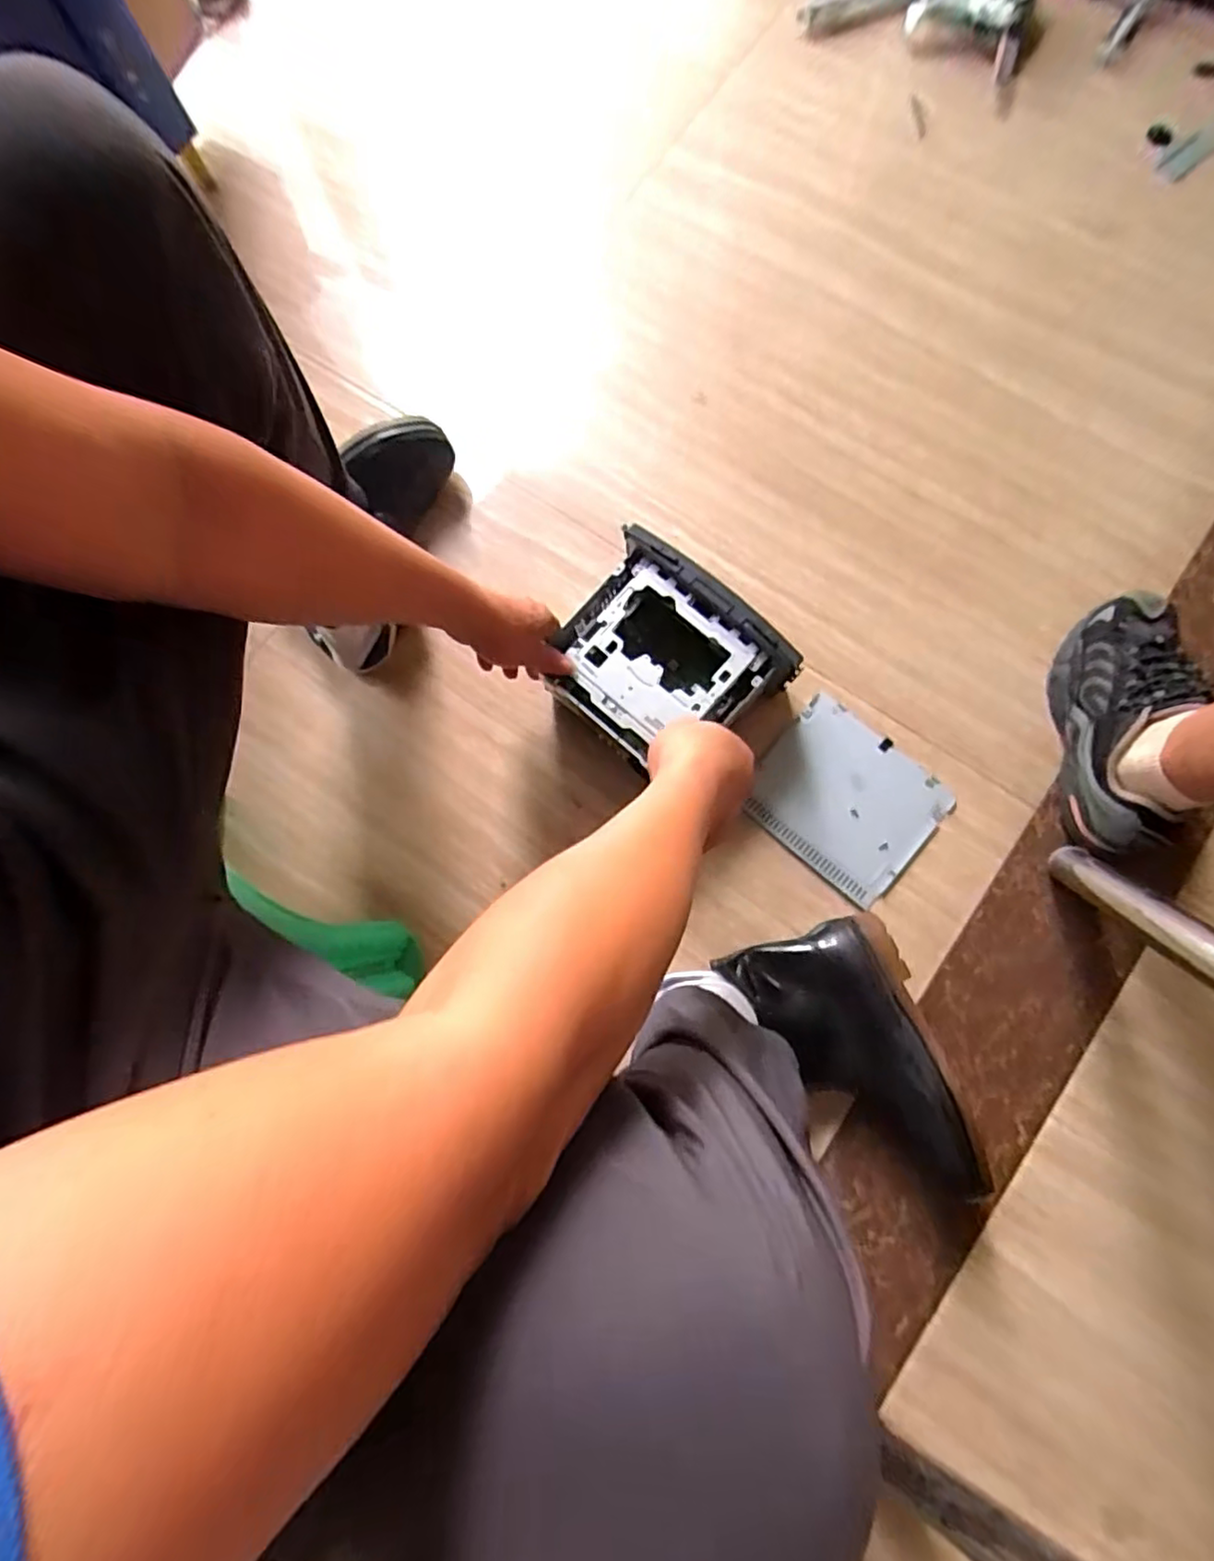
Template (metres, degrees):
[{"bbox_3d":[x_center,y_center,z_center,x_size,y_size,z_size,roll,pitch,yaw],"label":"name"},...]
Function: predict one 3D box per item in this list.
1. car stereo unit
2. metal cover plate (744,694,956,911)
[{"bbox_3d":[0.049,-0.115,0.656,0.170,0.109,0.186,-44,80,-8],"label":"car stereo unit"},{"bbox_3d":[0.250,0.018,0.689,0.180,0.009,0.159,40,81,9],"label":"metal cover plate"}]

